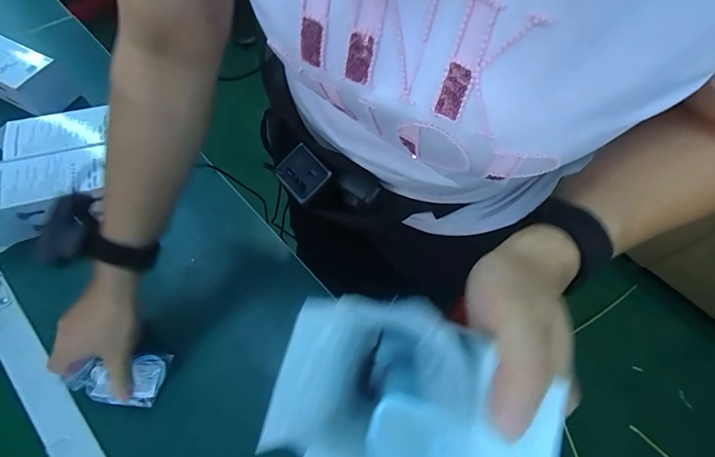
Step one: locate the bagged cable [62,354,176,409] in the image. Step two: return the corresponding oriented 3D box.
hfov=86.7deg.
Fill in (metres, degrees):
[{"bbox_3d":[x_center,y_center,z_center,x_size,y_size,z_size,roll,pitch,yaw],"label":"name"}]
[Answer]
[{"bbox_3d":[-0.268,0.167,0.427,0.094,0.025,0.056,6,62,-1],"label":"bagged cable"}]

